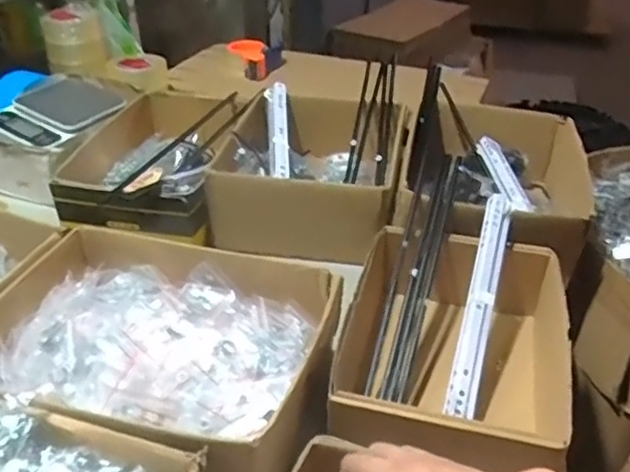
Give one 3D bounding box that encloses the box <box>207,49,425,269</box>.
[{"bbox_3d":[0.014,-0.144,1.041,0.263,0.117,0.452,7,35,9],"label":"box"}]

